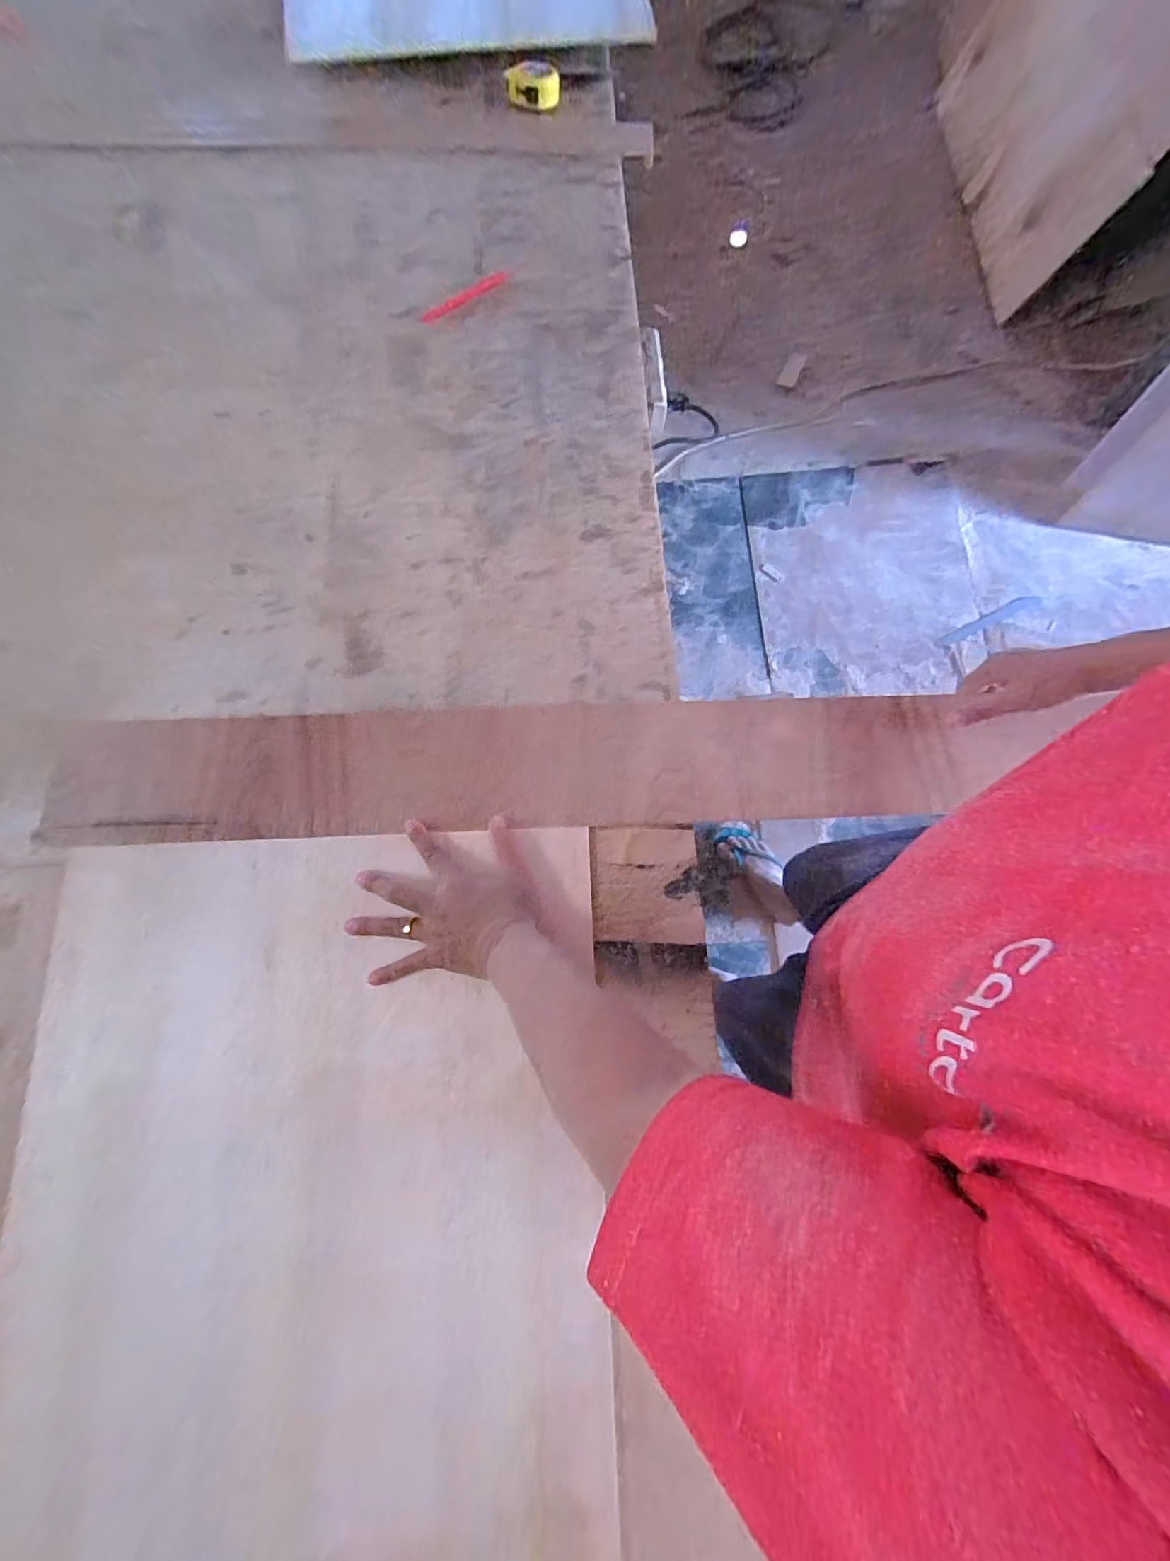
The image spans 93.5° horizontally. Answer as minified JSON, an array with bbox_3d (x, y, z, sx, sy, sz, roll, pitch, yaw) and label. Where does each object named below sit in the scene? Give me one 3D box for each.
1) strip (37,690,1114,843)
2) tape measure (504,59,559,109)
[{"bbox_3d":[-0.041,-0.022,0.601,1.033,0.020,0.139,-2,76,0],"label":"strip"},{"bbox_3d":[-0.078,-1.042,0.828,0.081,0.042,0.054,-2,77,-2],"label":"tape measure"}]

